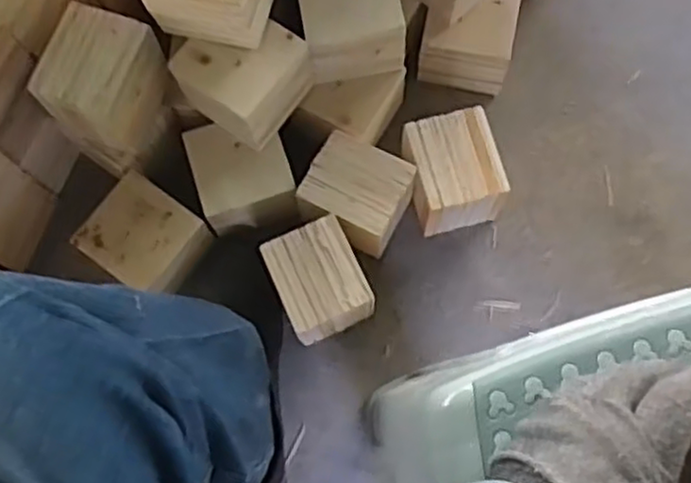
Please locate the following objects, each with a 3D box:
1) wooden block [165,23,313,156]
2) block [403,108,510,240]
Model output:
[{"bbox_3d":[-0.100,-0.164,0.717,0.101,0.074,0.102,37,78,11],"label":"wooden block"},{"bbox_3d":[0.109,-0.067,0.764,0.089,0.096,0.102,-15,74,-2],"label":"block"}]

